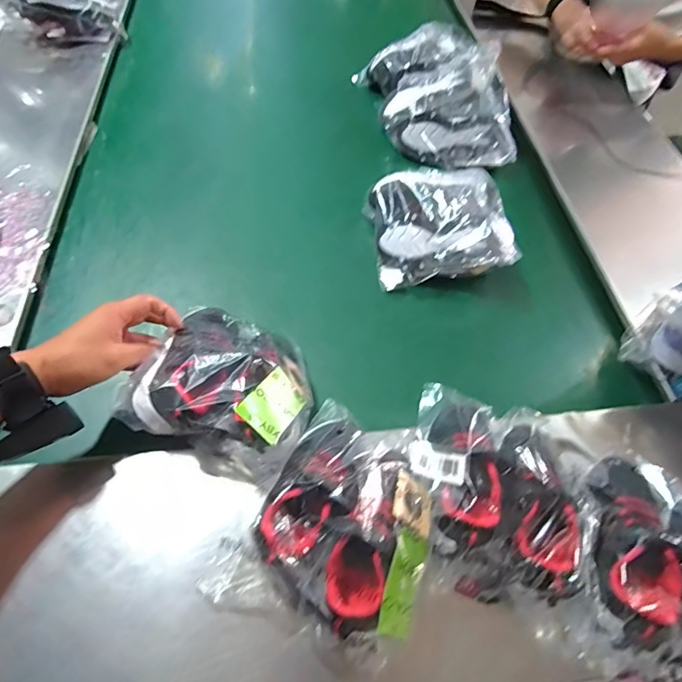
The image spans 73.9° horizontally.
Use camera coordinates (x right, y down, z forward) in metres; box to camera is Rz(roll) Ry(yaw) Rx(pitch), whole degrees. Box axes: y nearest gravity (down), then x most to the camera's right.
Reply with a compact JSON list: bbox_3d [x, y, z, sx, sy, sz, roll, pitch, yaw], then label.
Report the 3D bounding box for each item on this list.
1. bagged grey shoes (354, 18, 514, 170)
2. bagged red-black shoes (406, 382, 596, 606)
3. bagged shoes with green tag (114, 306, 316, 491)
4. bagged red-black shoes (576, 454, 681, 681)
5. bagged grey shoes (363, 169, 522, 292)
[{"bbox_3d":[0.170,-0.453,0.838,0.199,0.128,0.347,-11,59,-8],"label":"bagged grey shoes"},{"bbox_3d":[0.144,0.130,0.435,0.146,0.069,0.220,-6,58,-5],"label":"bagged red-black shoes"},{"bbox_3d":[-0.121,0.051,0.493,0.179,0.082,0.165,1,58,-1],"label":"bagged shoes with green tag"},{"bbox_3d":[0.287,0.200,0.390,0.149,0.073,0.196,15,59,8],"label":"bagged red-black shoes"},{"bbox_3d":[0.141,-0.164,0.663,0.182,0.091,0.179,-5,58,-5],"label":"bagged grey shoes"}]

